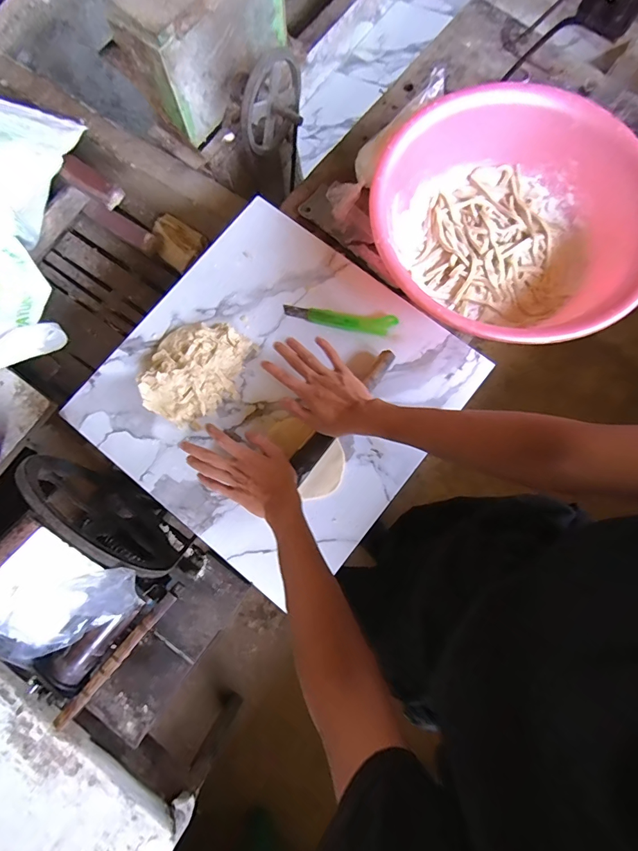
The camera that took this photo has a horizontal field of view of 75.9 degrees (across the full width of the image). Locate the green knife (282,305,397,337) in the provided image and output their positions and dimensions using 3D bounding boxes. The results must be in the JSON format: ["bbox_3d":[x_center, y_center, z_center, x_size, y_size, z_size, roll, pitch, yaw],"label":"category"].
[{"bbox_3d":[0.033,-0.172,0.669,0.182,0.013,0.033,8,78,1],"label":"green knife"}]

